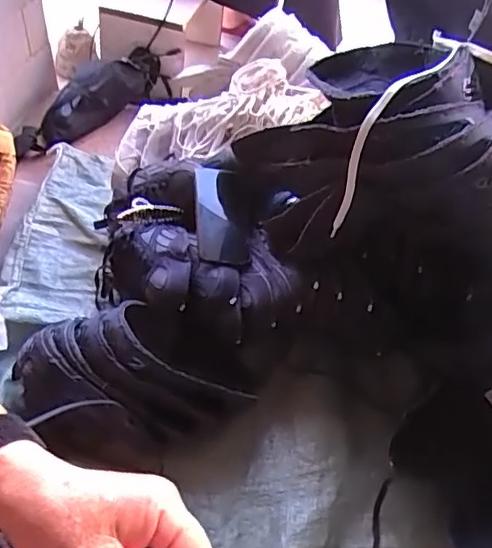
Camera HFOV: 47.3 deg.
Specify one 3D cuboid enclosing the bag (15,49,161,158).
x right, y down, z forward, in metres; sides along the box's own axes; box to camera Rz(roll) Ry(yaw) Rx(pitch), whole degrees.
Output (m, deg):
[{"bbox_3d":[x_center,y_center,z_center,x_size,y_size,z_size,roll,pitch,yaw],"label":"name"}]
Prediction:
[{"bbox_3d":[-0.350,-0.377,1.259,0.378,0.099,0.114,-41,63,-19],"label":"bag"}]

